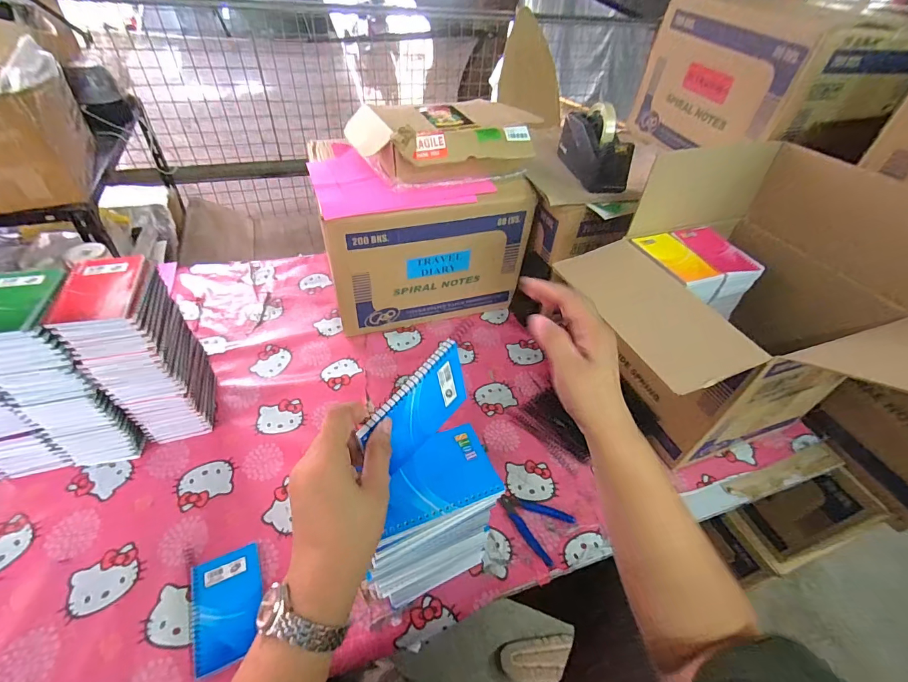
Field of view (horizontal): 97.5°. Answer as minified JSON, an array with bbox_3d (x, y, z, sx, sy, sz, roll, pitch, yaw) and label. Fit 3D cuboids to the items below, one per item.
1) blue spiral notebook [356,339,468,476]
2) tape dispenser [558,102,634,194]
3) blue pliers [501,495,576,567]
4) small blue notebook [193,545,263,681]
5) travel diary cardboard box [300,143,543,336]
[{"bbox_3d":[-0.031,0.066,0.377,0.007,0.083,0.125,18,48,34],"label":"blue spiral notebook"},{"bbox_3d":[0.286,-0.396,0.806,0.071,0.114,0.191,-6,46,-11],"label":"tape dispenser"},{"bbox_3d":[0.121,0.283,0.625,0.109,0.006,0.085,27,49,21],"label":"blue pliers"},{"bbox_3d":[-0.295,0.343,0.520,0.083,0.011,0.131,-17,48,-21],"label":"small blue notebook"},{"bbox_3d":[-0.076,-0.237,0.903,0.405,0.331,0.257,-10,46,-15],"label":"travel diary cardboard box"}]

